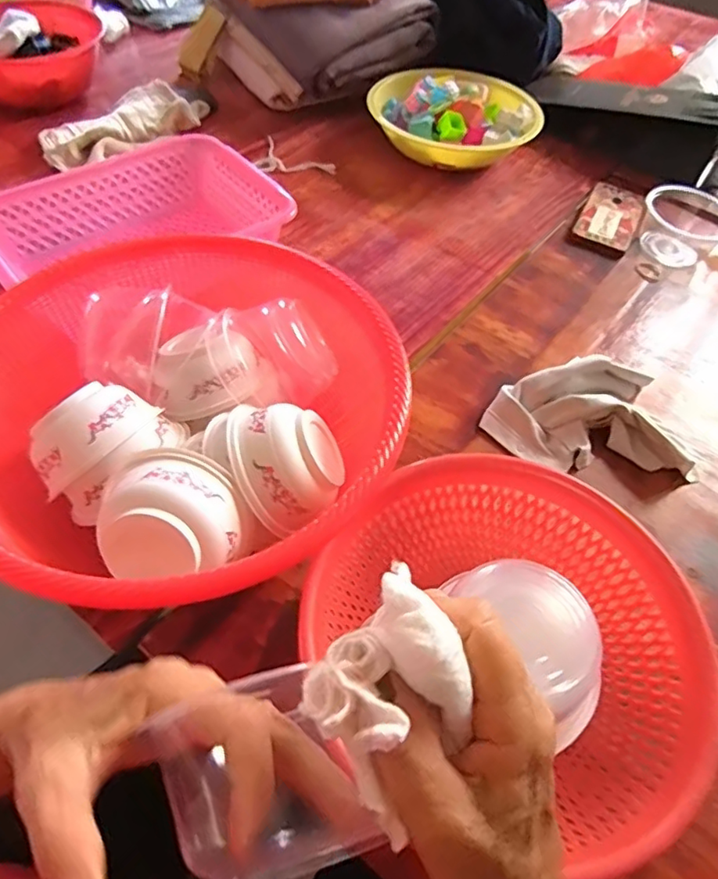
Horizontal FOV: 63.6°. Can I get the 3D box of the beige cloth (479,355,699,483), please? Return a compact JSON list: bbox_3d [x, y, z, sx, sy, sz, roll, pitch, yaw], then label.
[{"bbox_3d":[0.222,-0.022,0.567,0.192,0.045,0.112,2,54,-3],"label":"beige cloth"}]

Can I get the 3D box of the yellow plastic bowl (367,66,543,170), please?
[{"bbox_3d":[0.139,-0.486,0.876,0.236,0.075,0.237,2,54,-3],"label":"yellow plastic bowl"}]

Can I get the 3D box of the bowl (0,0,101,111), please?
[{"bbox_3d":[-0.514,-0.597,0.894,0.214,0.090,0.229,2,54,-3],"label":"bowl"}]

